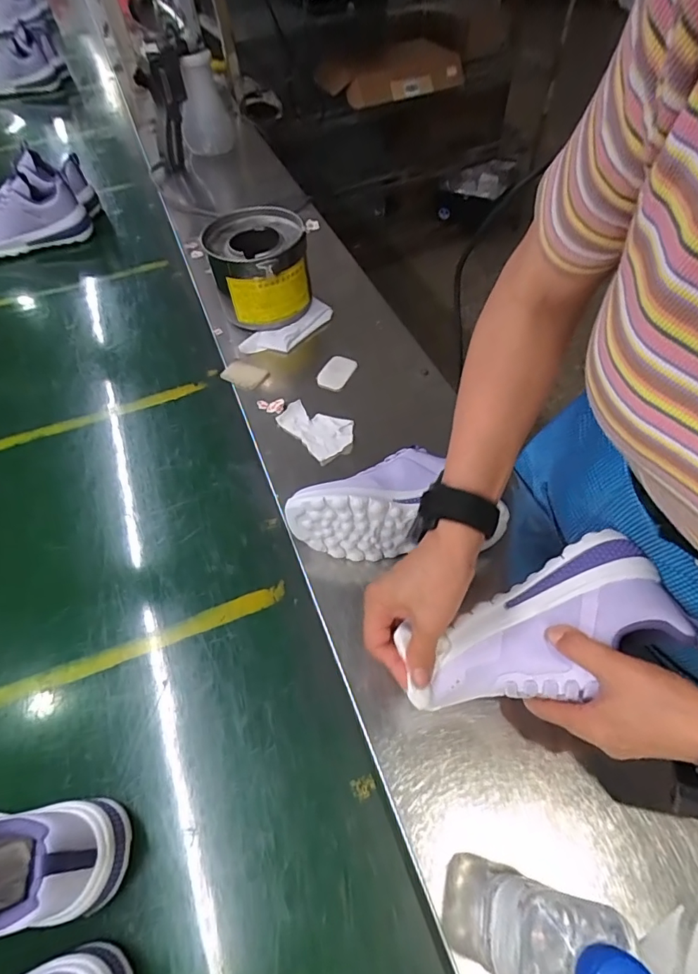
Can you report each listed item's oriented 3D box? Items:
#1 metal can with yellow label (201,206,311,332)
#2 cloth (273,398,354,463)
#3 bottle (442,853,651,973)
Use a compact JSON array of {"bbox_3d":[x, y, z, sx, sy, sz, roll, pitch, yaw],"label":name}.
[{"bbox_3d":[-0.129,-0.315,0.705,0.132,0.113,0.143,-1,57,2],"label":"metal can with yellow label"},{"bbox_3d":[-0.038,-0.077,0.605,0.064,0.010,0.097,-36,62,-21],"label":"cloth"},{"bbox_3d":[0.107,0.266,0.286,0.077,0.191,0.058,17,58,13],"label":"bottle"}]

